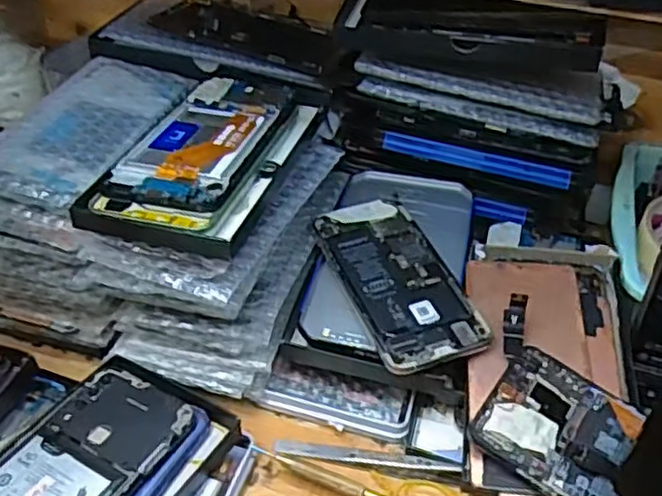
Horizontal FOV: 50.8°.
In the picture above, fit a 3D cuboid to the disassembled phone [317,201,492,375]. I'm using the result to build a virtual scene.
[{"bbox_3d":[0.043,0.019,0.454,0.067,0.015,0.138,-13,43,-17],"label":"disassembled phone"}]

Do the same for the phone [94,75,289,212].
[{"bbox_3d":[-0.078,-0.074,0.447,0.072,0.010,0.162,13,42,11],"label":"phone"}]

